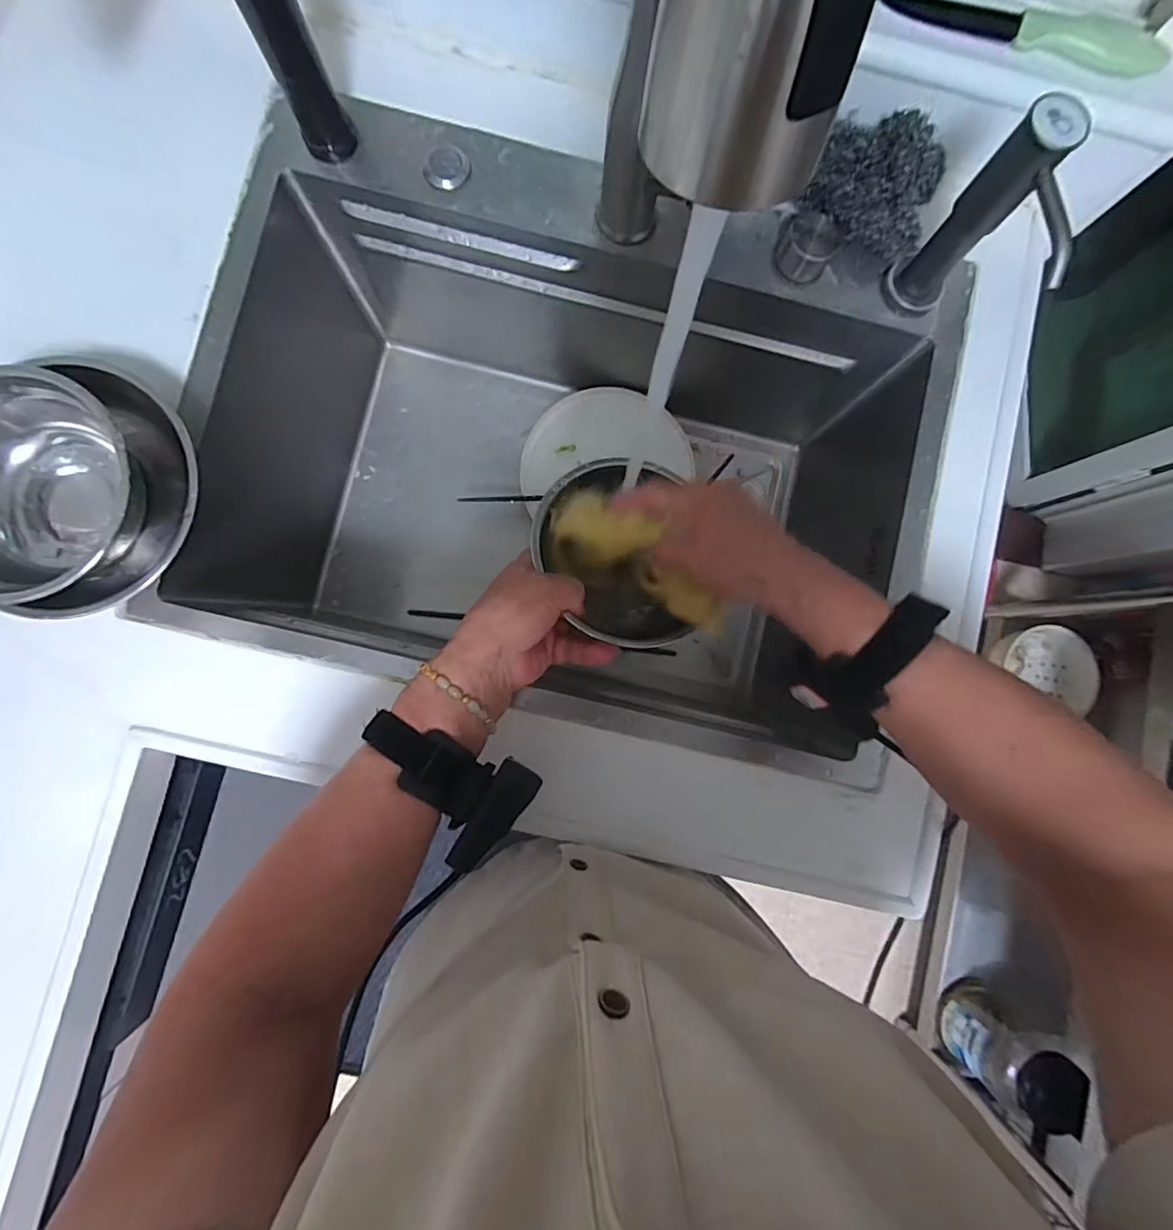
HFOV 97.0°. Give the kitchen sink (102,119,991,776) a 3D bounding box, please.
[{"bbox_3d":[-0.024,-0.143,0.540,0.672,0.257,0.425,15,86,-2],"label":"kitchen sink"}]

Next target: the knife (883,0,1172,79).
[{"bbox_3d":[0.311,-0.409,0.364,0.202,0.021,0.025,11,86,-2],"label":"knife"}]

